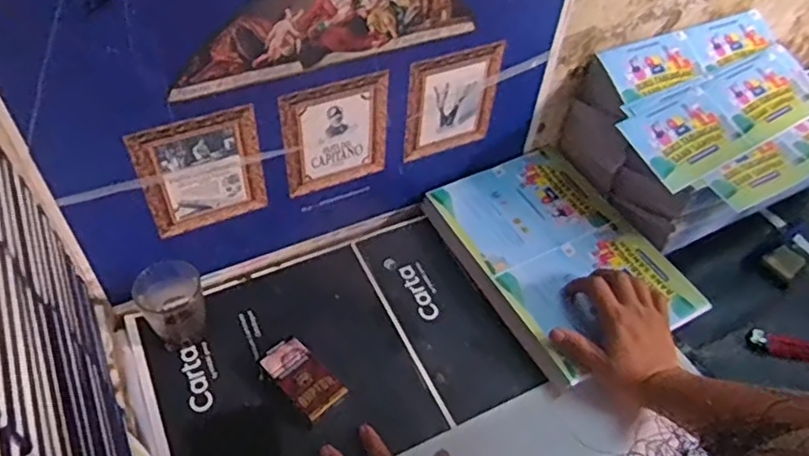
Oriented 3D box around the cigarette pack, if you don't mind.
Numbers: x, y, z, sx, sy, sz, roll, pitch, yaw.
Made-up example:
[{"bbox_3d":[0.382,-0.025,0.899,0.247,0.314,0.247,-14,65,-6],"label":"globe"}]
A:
[{"bbox_3d":[-0.111,0.163,0.679,0.095,0.016,0.055,38,57,25],"label":"cigarette pack"}]

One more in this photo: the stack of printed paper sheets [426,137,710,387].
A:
[{"bbox_3d":[0.189,0.029,0.767,0.208,0.037,0.295,-21,54,-21],"label":"stack of printed paper sheets"}]

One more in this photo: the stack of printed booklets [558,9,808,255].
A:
[{"bbox_3d":[0.417,-0.130,0.842,0.316,0.160,0.249,-19,53,-19],"label":"stack of printed booklets"}]

